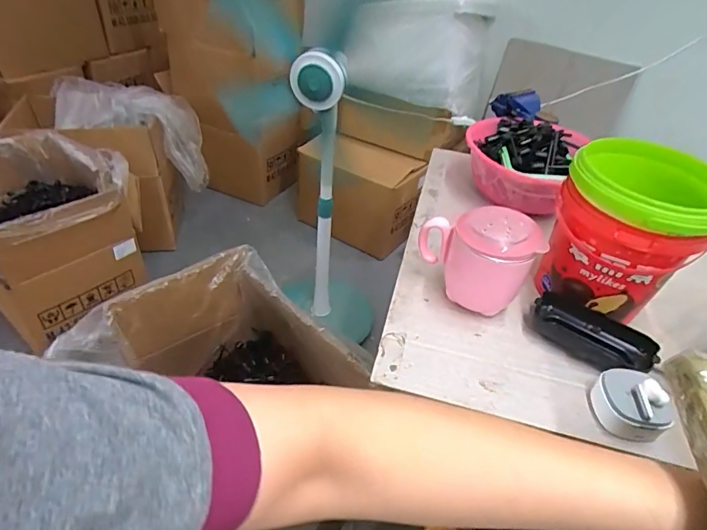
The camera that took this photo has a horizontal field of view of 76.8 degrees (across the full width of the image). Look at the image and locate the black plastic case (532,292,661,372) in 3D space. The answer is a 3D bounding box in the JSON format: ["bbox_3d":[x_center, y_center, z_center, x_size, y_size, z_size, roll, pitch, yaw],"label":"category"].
[{"bbox_3d":[0.231,0.068,0.434,0.111,0.023,0.056,31,46,26],"label":"black plastic case"}]

